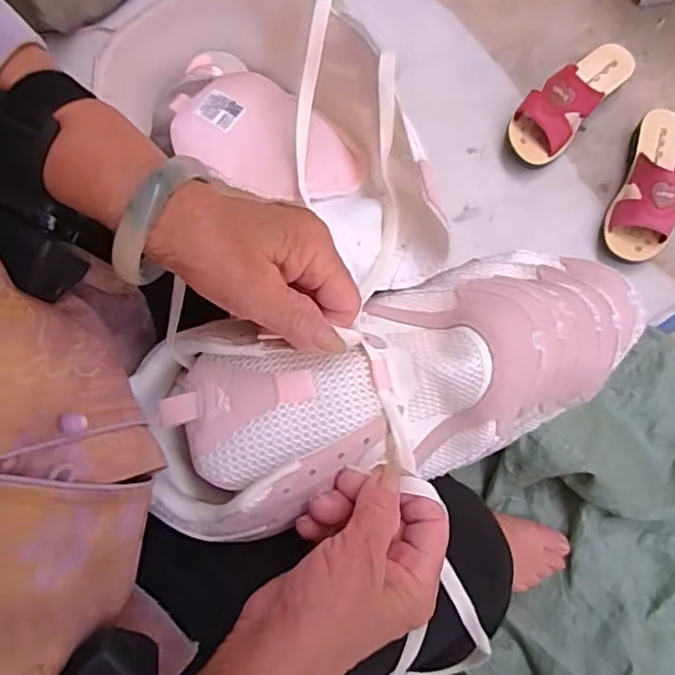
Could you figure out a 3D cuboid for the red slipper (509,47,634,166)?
[{"bbox_3d":[0.334,-0.342,0.828,0.223,0.079,0.080,-45,81,-7],"label":"red slipper"}]

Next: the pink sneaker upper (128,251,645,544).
[{"bbox_3d":[0.045,0.018,0.347,0.310,0.077,0.112,-17,78,-13],"label":"pink sneaker upper"}]

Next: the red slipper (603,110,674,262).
[{"bbox_3d":[0.436,-0.214,0.801,0.080,0.085,0.224,21,80,6],"label":"red slipper"}]

